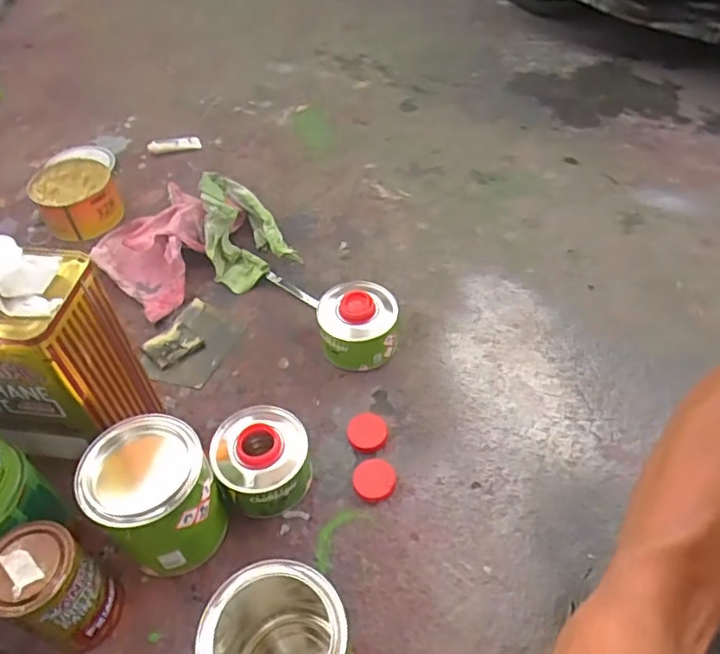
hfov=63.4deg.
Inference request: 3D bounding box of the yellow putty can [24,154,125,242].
[{"bbox_3d":[-0.468,-0.207,0.974,0.130,0.083,0.136,-22,51,-16],"label":"yellow putty can"}]

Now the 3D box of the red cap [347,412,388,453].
[{"bbox_3d":[0.009,0.122,0.677,0.046,0.010,0.051,0,48,3],"label":"red cap"}]

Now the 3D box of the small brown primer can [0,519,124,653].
[{"bbox_3d":[-0.264,0.236,0.515,0.072,0.132,0.072,-2,48,2],"label":"small brown primer can"}]

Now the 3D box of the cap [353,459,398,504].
[{"bbox_3d":[0.016,0.168,0.638,0.045,0.016,0.048,-2,48,2],"label":"cap"}]

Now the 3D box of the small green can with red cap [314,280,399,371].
[{"bbox_3d":[-0.002,-0.004,0.744,0.098,0.078,0.096,-2,48,2],"label":"small green can with red cap"}]

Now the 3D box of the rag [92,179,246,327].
[{"bbox_3d":[-0.315,-0.139,0.895,0.201,0.060,0.258,16,51,17],"label":"rag"}]

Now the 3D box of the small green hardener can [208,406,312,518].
[{"bbox_3d":[-0.108,0.143,0.630,0.106,0.068,0.107,-2,48,2],"label":"small green hardener can"}]

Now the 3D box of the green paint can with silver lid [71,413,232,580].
[{"bbox_3d":[-0.190,0.167,0.560,0.103,0.145,0.099,-2,48,2],"label":"green paint can with silver lid"}]

